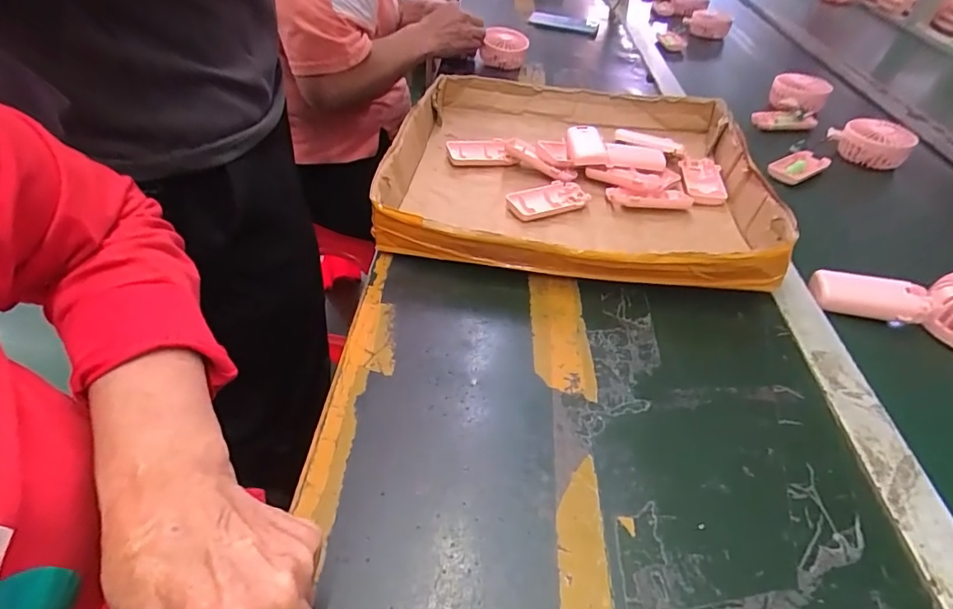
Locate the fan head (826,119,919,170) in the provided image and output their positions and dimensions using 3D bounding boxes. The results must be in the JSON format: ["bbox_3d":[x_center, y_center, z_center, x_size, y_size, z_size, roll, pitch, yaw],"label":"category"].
[{"bbox_3d":[0.558,-0.229,0.705,0.087,0.045,0.068,4,44,0],"label":"fan head"}]

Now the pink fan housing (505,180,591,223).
[{"bbox_3d":[0.081,-0.122,0.571,0.097,0.010,0.051,-16,48,-19],"label":"pink fan housing"}]

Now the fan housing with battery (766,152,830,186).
[{"bbox_3d":[0.435,-0.185,0.677,0.103,0.012,0.040,-26,70,-23],"label":"fan housing with battery"}]

